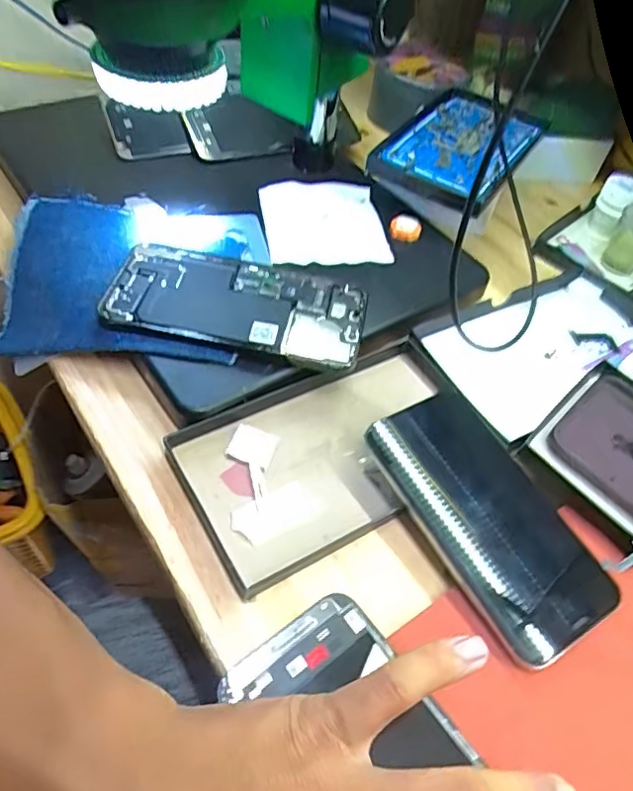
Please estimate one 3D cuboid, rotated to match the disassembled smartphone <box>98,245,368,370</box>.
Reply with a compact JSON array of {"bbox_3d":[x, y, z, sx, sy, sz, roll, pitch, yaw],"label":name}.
[{"bbox_3d":[-0.048,-0.059,0.360,0.157,0.007,0.076,15,55,1],"label":"disassembled smartphone"}]

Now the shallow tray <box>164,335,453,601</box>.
[{"bbox_3d":[0.016,0.031,0.329,0.176,0.026,0.098,-23,57,-23],"label":"shallow tray"}]

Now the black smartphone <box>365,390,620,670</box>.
[{"bbox_3d":[0.089,0.061,0.297,0.068,0.015,0.138,-25,67,-22],"label":"black smartphone"}]

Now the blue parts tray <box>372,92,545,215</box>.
[{"bbox_3d":[0.121,-0.207,0.467,0.094,0.030,0.144,29,54,16],"label":"blue parts tray"}]

